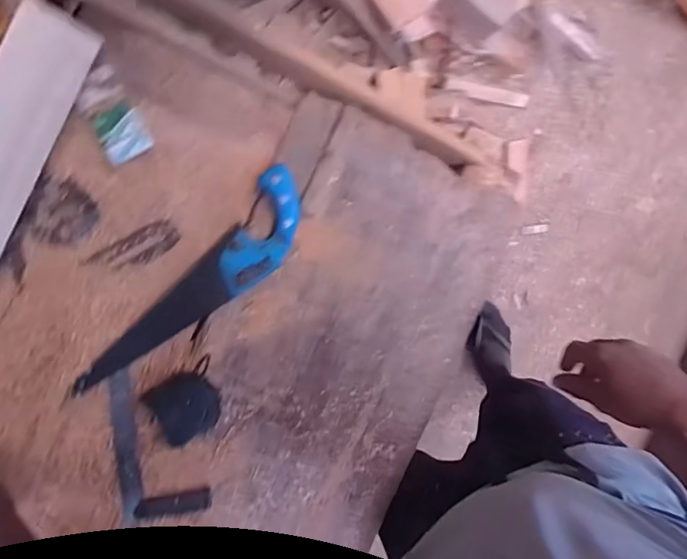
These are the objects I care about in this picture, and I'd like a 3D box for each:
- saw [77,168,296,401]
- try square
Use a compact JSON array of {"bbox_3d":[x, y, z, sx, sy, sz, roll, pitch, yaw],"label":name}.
[{"bbox_3d":[-0.191,0.026,0.659,0.095,0.048,0.412,42,87,-8],"label":"saw"},{"bbox_3d":[-0.255,0.225,0.674,0.113,0.017,0.202,-7,94,-8],"label":"try square"}]

